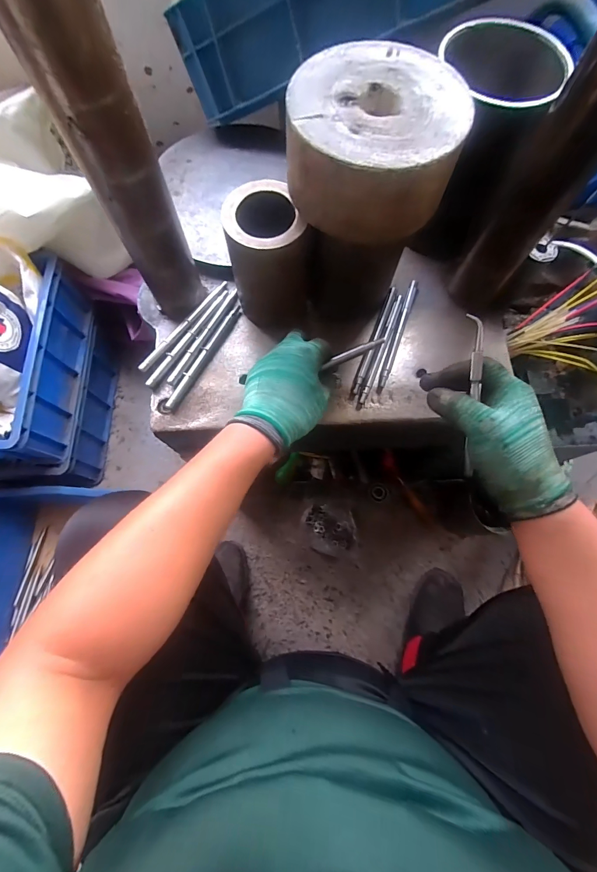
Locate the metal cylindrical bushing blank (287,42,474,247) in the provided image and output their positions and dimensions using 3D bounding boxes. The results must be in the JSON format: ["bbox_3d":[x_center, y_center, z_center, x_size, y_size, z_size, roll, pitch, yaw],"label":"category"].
[{"bbox_3d":[0.062,-0.249,0.311,0.140,0.070,0.145,0,73,-1],"label":"metal cylindrical bushing blank"}]

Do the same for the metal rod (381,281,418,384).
[{"bbox_3d":[0.133,-0.139,0.467,0.011,0.009,0.161,19,74,5],"label":"metal rod"}]

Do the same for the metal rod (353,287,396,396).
[{"bbox_3d":[0.101,-0.125,0.460,0.009,0.010,0.162,21,74,5],"label":"metal rod"}]

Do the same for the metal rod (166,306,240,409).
[{"bbox_3d":[-0.120,-0.103,0.453,0.012,0.012,0.161,27,74,7],"label":"metal rod"}]

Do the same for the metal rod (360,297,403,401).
[{"bbox_3d":[0.109,-0.115,0.459,0.010,0.007,0.160,20,74,5],"label":"metal rod"}]

